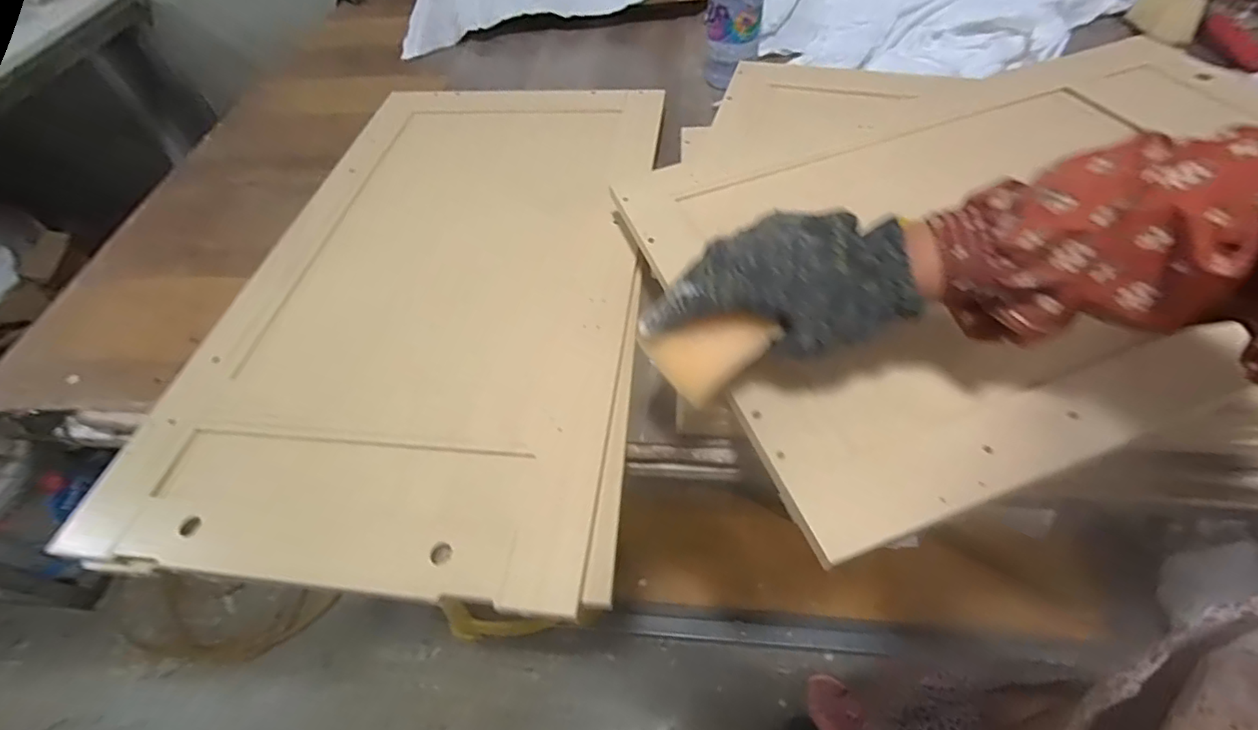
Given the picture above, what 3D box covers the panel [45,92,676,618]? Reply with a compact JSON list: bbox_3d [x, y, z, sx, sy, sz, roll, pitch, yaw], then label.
[{"bbox_3d":[-0.179,-0.102,0.537,0.377,0.016,0.622,3,54,6],"label":"panel"}]

